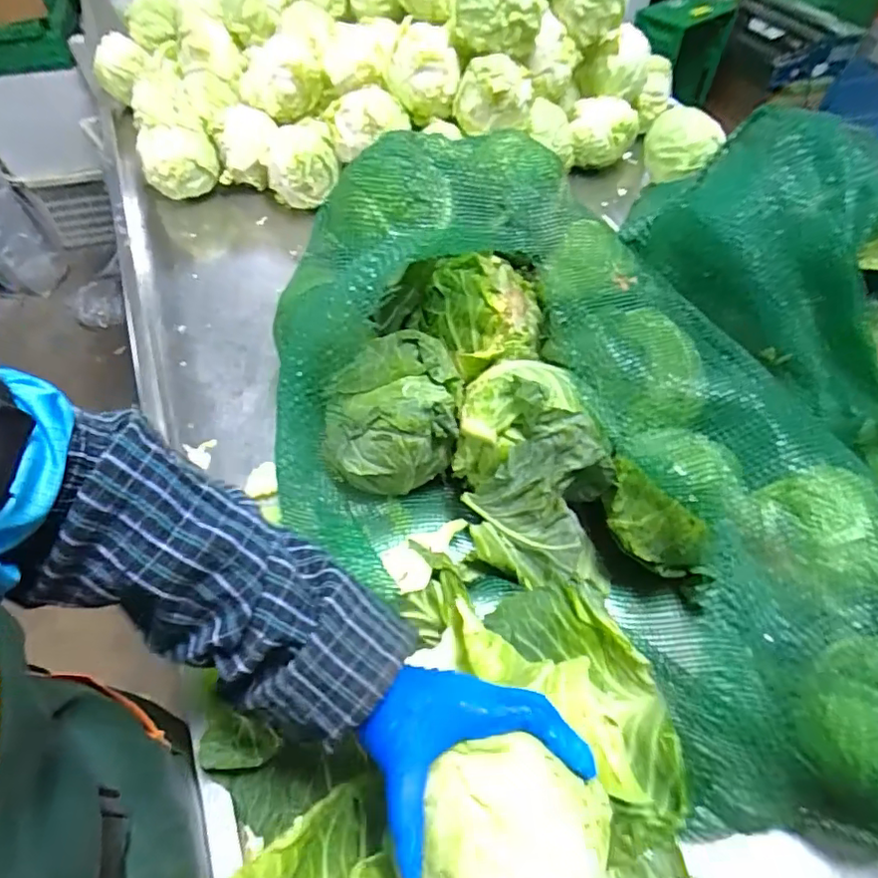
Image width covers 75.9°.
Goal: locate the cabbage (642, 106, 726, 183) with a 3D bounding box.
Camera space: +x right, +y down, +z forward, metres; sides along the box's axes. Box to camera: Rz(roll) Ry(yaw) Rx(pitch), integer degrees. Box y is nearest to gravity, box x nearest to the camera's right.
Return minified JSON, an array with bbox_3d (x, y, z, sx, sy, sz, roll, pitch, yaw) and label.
[{"bbox_3d":[0.455,-0.549,1.047,0.134,0.103,0.114,10,54,6],"label":"cabbage"}]

